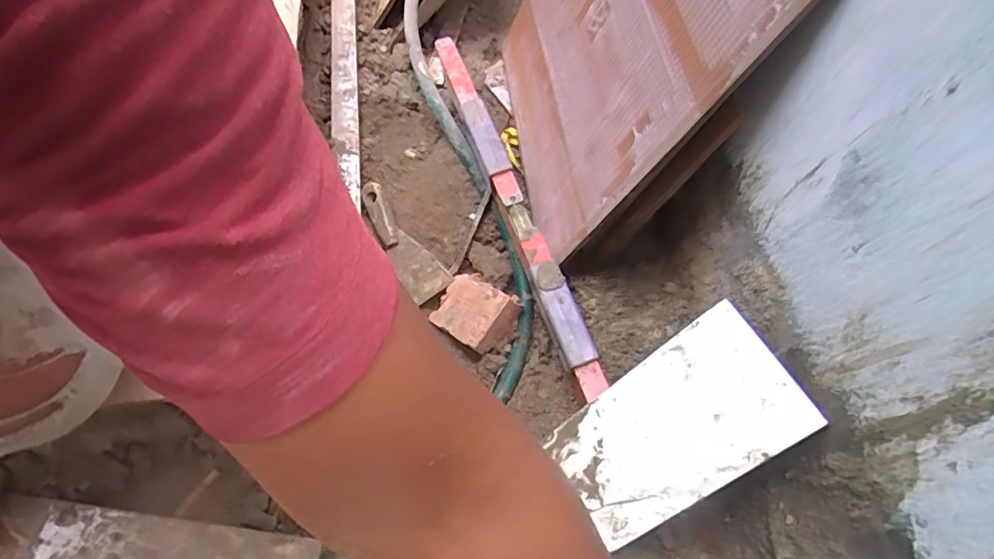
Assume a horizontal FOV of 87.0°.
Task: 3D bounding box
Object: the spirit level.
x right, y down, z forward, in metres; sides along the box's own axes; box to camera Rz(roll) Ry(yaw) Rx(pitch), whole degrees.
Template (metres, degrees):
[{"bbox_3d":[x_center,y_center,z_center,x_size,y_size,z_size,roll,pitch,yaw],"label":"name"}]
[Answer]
[{"bbox_3d":[0.013,-0.092,0.600,0.029,0.062,0.488,-16,64,-13],"label":"spirit level"}]

